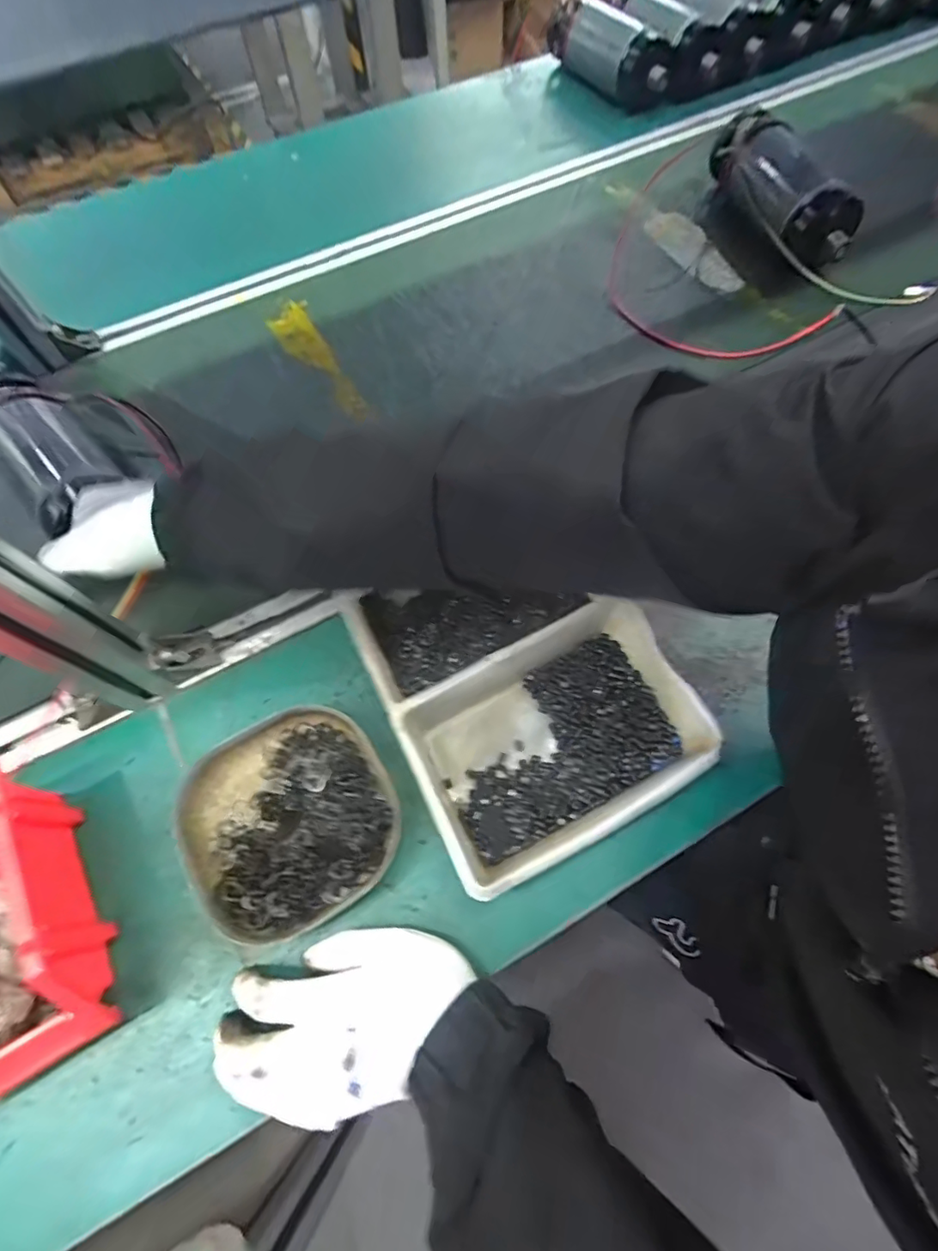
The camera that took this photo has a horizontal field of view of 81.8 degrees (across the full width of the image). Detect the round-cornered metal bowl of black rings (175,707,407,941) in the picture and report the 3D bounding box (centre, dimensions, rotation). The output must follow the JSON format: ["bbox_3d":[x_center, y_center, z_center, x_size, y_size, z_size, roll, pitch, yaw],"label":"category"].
[{"bbox_3d":[-0.132,0.140,0.395,0.149,0.027,0.143,-23,66,-9],"label":"round-cornered metal bowl of black rings"}]

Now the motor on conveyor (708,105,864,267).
[{"bbox_3d":[0.340,-0.472,0.588,0.068,0.075,0.211,-33,80,-13],"label":"motor on conveyor"}]

